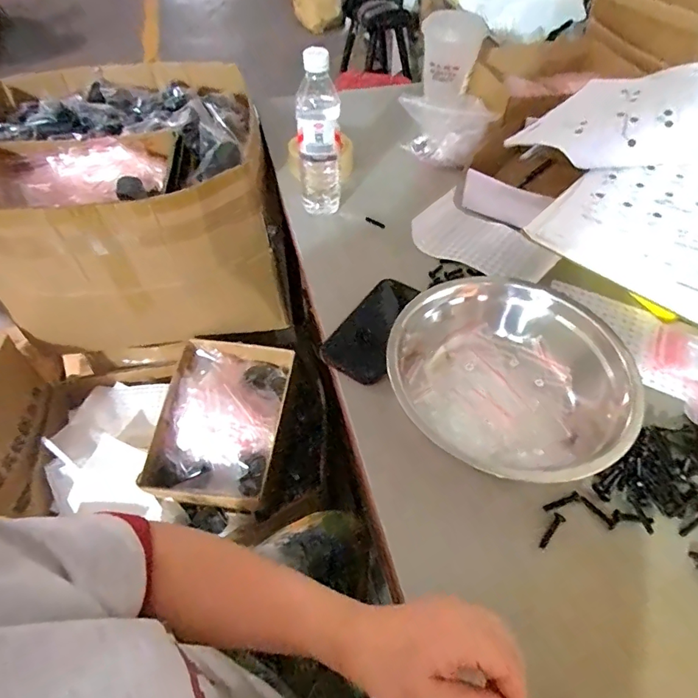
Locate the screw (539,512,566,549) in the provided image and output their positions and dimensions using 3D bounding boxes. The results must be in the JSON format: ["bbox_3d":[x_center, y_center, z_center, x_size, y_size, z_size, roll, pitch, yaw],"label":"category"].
[{"bbox_3d":[0.194,0.175,0.437,0.009,0.006,0.039,35,61,23],"label":"screw"}]

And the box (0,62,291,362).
[{"bbox_3d":[-0.454,-0.285,0.970,0.555,0.397,0.531,-12,53,-9],"label":"box"}]

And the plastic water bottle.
[{"bbox_3d":[-0.044,-0.296,0.664,0.062,0.234,0.050,0,52,0],"label":"plastic water bottle"}]

